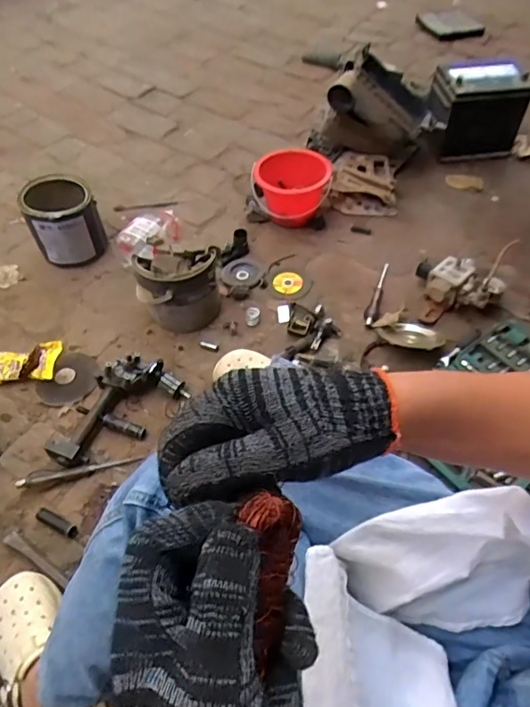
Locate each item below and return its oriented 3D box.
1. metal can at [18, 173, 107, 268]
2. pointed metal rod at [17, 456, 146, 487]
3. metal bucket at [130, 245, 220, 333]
[{"bbox_3d":[-0.432,-0.284,1.130,0.145,0.167,0.145,0,53,-1],"label":"metal can"},{"bbox_3d":[-0.312,0.197,0.882,0.197,0.016,0.020,-10,54,-10],"label":"pointed metal rod"},{"bbox_3d":[-0.174,-0.153,1.058,0.170,0.144,0.157,0,53,-1],"label":"metal bucket"}]

